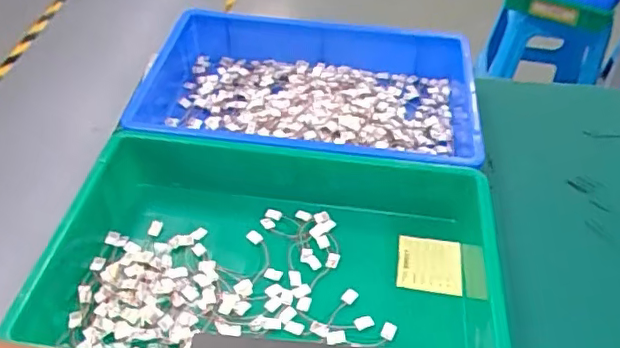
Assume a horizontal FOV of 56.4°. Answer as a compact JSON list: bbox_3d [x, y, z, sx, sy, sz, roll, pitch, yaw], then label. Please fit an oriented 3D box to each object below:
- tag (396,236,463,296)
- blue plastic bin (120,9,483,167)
[{"bbox_3d":[0.133,0.097,0.639,0.071,0.006,0.072,7,45,5],"label":"tag"},{"bbox_3d":[-0.006,-0.105,0.779,0.464,0.095,0.270,6,45,4],"label":"blue plastic bin"}]

